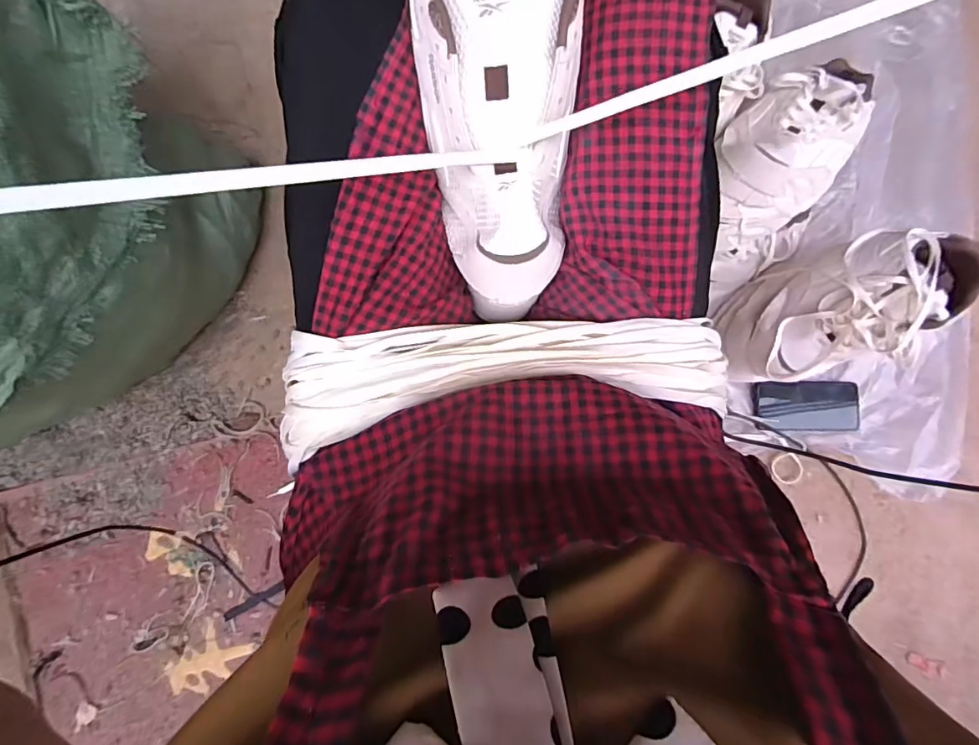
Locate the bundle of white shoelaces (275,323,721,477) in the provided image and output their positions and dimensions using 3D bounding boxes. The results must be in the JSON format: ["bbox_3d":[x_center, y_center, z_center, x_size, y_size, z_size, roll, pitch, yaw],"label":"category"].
[{"bbox_3d":[0.007,0.012,0.365,0.343,0.054,0.096,-2,81,-1],"label":"bundle of white shoelaces"}]

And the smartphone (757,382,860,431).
[{"bbox_3d":[0.491,0.052,0.761,0.161,0.013,0.075,1,92,-1],"label":"smartphone"}]

